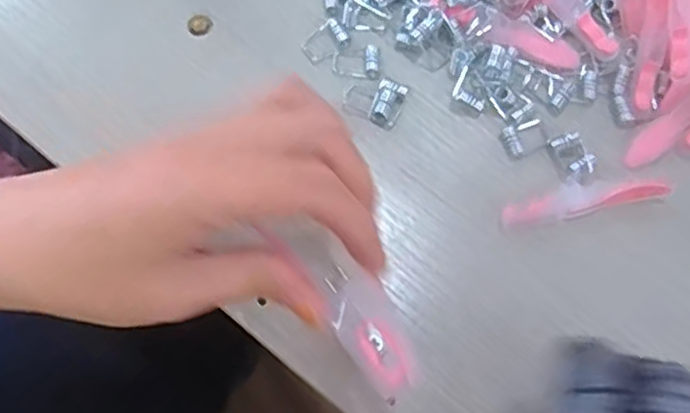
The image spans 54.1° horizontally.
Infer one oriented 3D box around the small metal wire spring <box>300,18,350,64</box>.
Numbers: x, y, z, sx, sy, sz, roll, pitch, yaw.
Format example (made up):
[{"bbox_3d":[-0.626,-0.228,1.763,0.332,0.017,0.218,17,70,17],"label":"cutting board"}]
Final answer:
[{"bbox_3d":[-0.009,-0.080,0.328,0.024,0.004,0.016,-40,79,-11],"label":"small metal wire spring"}]

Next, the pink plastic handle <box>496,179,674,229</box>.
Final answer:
[{"bbox_3d":[0.109,-0.003,0.308,0.077,0.008,0.013,-10,75,-4],"label":"pink plastic handle"}]

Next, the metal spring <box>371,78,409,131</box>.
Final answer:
[{"bbox_3d":[0.021,-0.049,0.320,0.014,0.005,0.024,17,75,4],"label":"metal spring"}]

